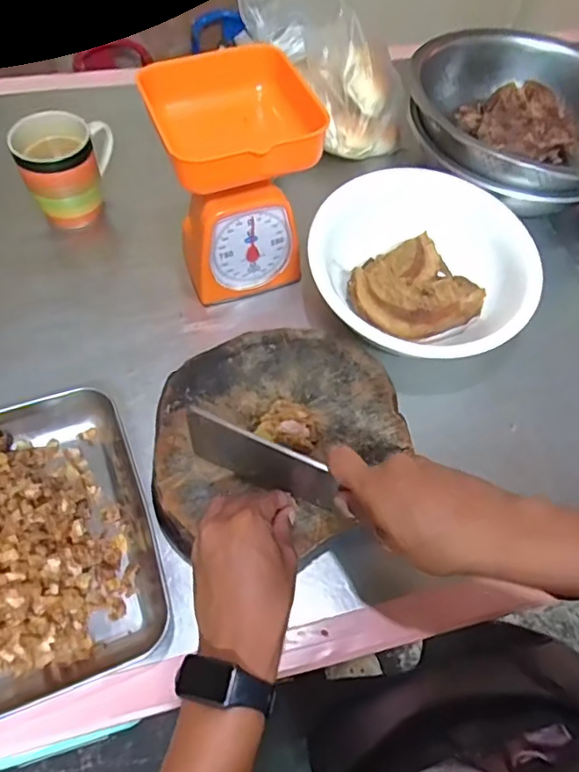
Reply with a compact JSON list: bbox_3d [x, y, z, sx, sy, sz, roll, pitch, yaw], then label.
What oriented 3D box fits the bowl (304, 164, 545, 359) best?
[{"bbox_3d":[0.144,-0.135,0.617,0.240,0.067,0.202,-7,62,-7],"label":"bowl"}]

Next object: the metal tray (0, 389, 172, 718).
[{"bbox_3d":[-0.231,0.131,0.488,0.197,0.043,0.258,-18,64,-13],"label":"metal tray"}]

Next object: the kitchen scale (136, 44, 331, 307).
[{"bbox_3d":[-0.057,-0.221,0.598,0.135,0.213,0.153,-17,64,-12],"label":"kitchen scale"}]

